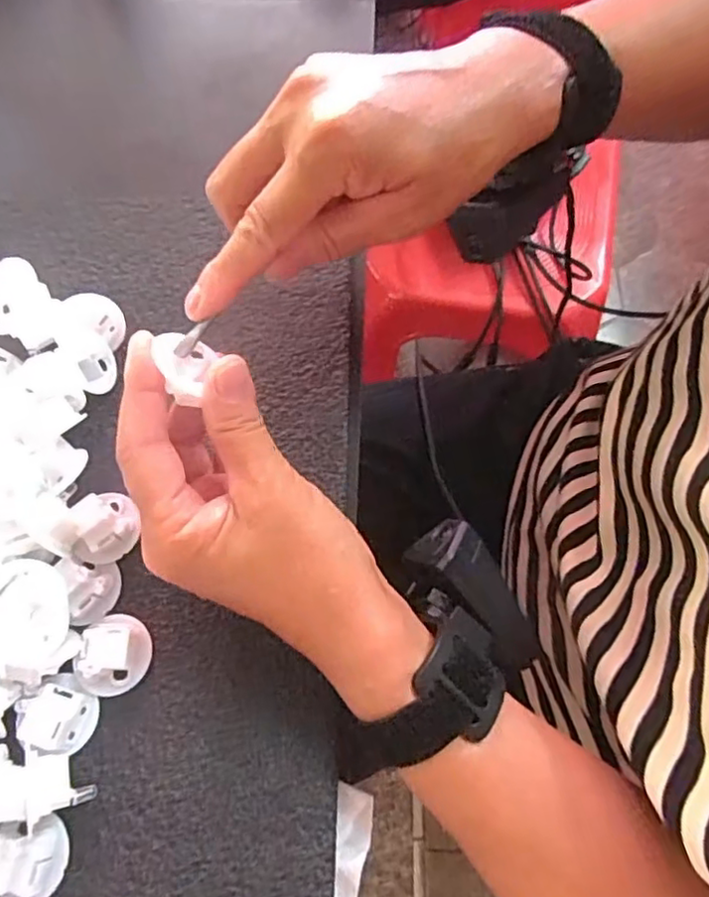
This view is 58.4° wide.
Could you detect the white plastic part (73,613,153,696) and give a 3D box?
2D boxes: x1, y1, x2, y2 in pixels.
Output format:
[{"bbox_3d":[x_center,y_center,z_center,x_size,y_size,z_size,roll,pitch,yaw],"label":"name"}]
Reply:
[{"bbox_3d":[-0.103,0.088,0.269,0.029,0.015,0.032,4,71,2],"label":"white plastic part"}]

